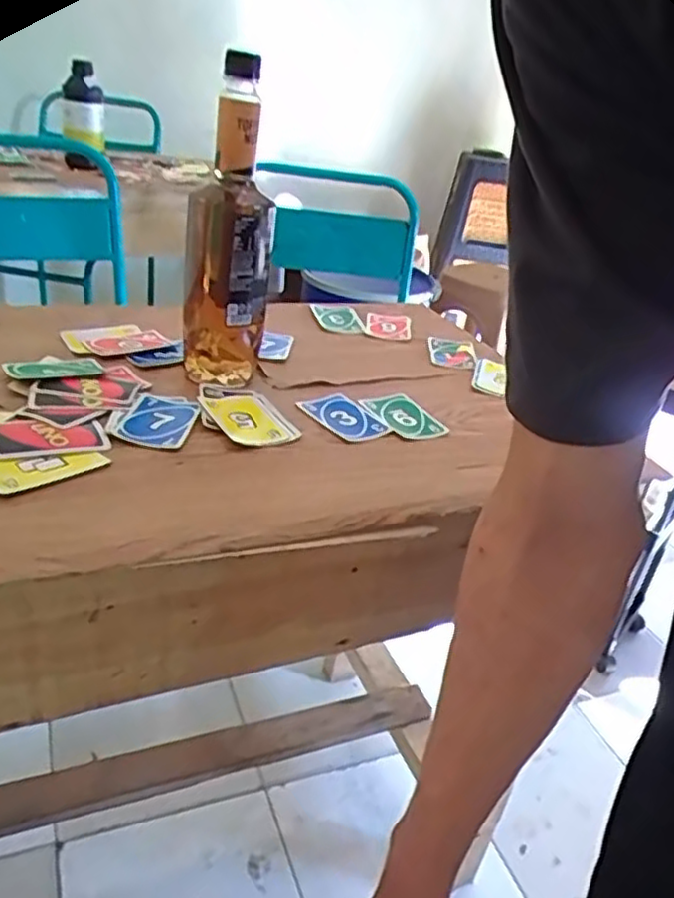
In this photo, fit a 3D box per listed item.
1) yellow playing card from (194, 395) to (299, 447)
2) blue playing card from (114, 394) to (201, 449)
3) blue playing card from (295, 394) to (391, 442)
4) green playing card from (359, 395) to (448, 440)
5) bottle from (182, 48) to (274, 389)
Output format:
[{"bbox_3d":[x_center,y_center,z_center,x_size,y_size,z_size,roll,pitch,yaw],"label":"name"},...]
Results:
[{"bbox_3d":[-0.082,-0.027,0.632,0.060,0.005,0.088,-9,38,-29],"label":"yellow playing card"},{"bbox_3d":[-0.151,-0.025,0.606,0.055,0.006,0.089,13,29,-5],"label":"blue playing card"},{"bbox_3d":[0.007,-0.031,0.669,0.057,0.004,0.087,-16,39,-34],"label":"blue playing card"},{"bbox_3d":[0.064,-0.034,0.685,0.053,0.005,0.082,-9,31,-29],"label":"green playing card"},{"bbox_3d":[-0.099,-0.195,0.646,0.079,0.280,0.066,2,27,-10],"label":"bottle"}]

